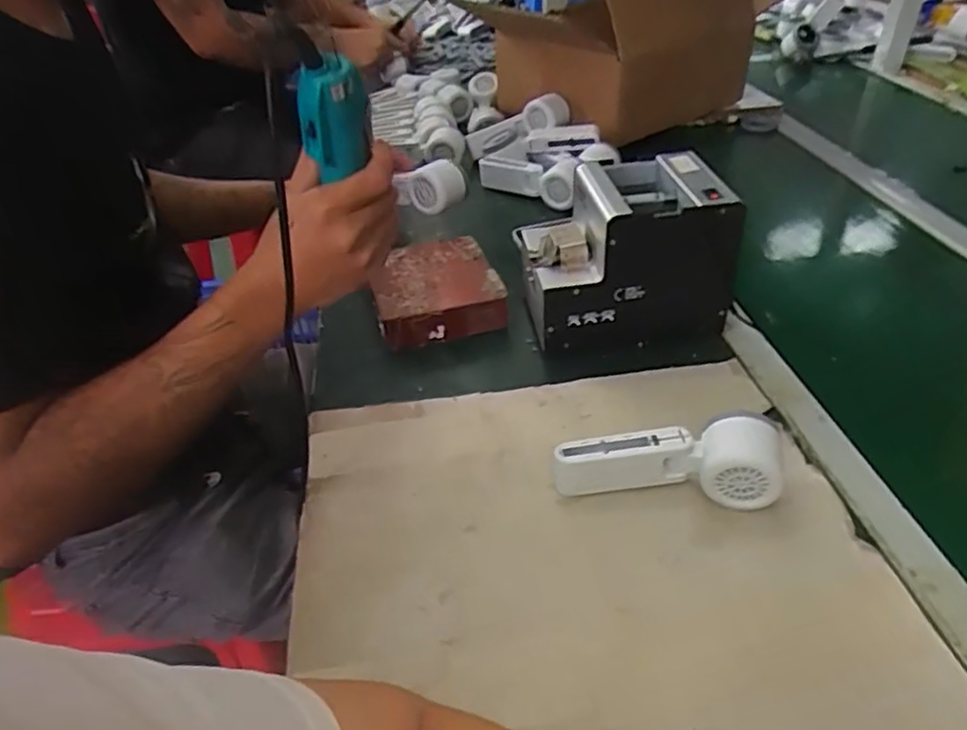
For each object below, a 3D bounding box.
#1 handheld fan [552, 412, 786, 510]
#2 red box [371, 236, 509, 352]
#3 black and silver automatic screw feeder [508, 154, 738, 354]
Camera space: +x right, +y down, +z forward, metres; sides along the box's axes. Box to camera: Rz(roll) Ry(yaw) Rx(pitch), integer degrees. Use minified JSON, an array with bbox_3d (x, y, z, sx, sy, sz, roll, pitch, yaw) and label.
[{"bbox_3d":[0.141,0.076,0.521,0.169,0.052,0.052,0,38,1],"label":"handheld fan"},{"bbox_3d":[-0.054,-0.080,0.741,0.130,0.047,0.132,-12,39,-13],"label":"red box"},{"bbox_3d":[0.138,-0.111,0.685,0.186,0.148,0.126,-4,38,-3],"label":"black and silver automatic screw feeder"}]

